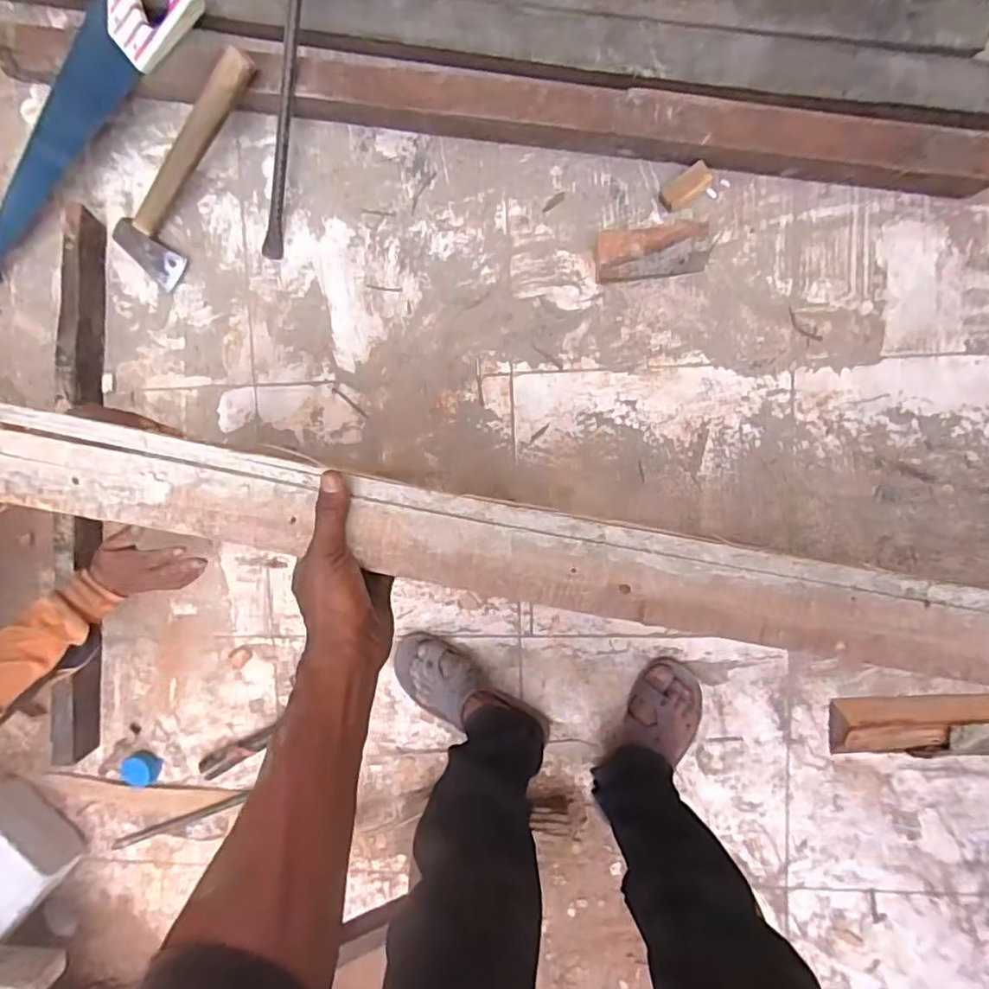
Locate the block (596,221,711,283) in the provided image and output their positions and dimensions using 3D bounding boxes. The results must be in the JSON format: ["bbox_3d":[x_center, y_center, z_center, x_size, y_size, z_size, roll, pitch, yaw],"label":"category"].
[{"bbox_3d":[0.219,-0.332,0.843,0.150,0.045,0.065,-3,96,5],"label":"block"}]

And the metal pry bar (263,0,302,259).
[{"bbox_3d":[-0.293,-0.533,0.853,0.026,0.032,0.387,14,110,3],"label":"metal pry bar"}]

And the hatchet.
[{"bbox_3d":[-0.434,-0.461,0.870,0.106,0.032,0.339,41,113,-1],"label":"hatchet"}]

